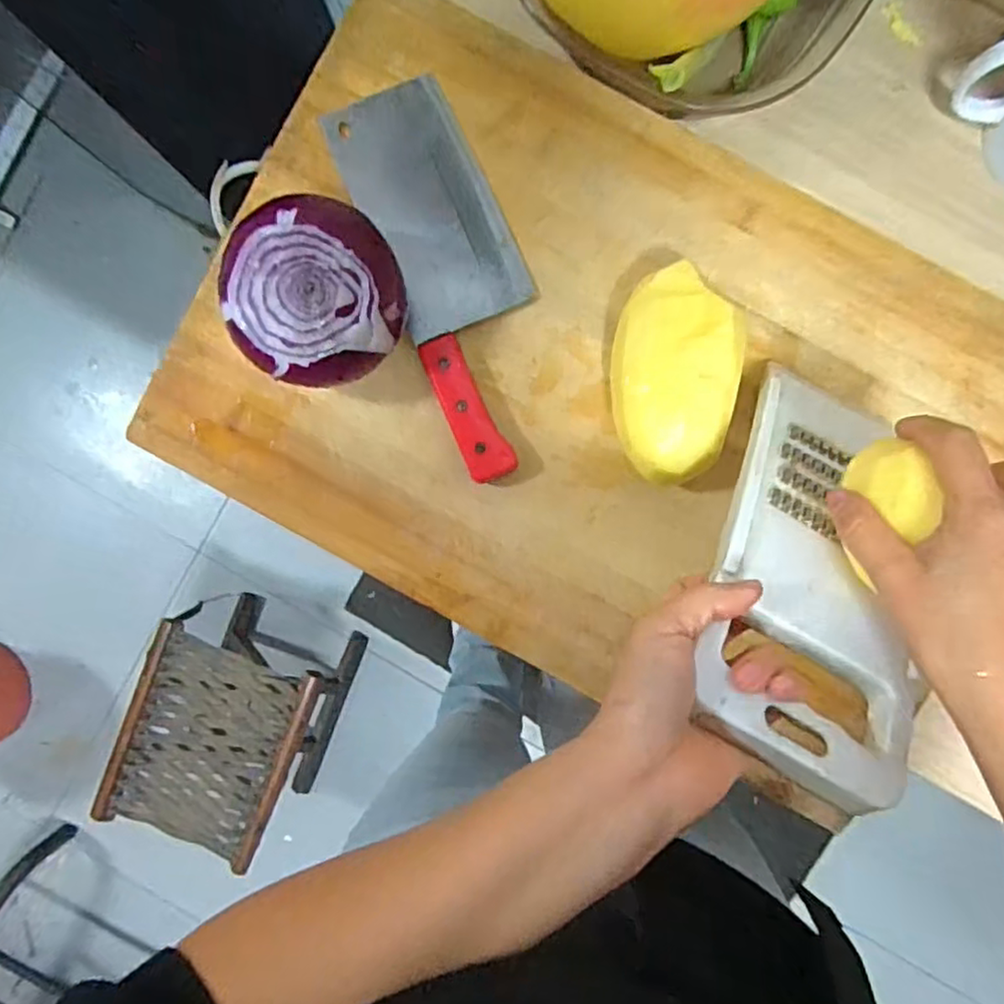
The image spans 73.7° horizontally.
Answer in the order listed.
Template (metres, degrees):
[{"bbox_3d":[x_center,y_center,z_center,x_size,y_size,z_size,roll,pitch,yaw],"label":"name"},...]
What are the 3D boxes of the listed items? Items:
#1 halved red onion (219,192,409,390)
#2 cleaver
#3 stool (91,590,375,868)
[{"bbox_3d":[-0.111,-0.124,0.416,0.099,0.082,0.098,-13,90,2],"label":"halved red onion"},{"bbox_3d":[-0.030,-0.149,0.445,0.085,0.018,0.258,-22,90,2],"label":"cleaver"},{"bbox_3d":[-0.417,0.346,1.096,0.244,0.296,0.285,21,91,1],"label":"stool"}]

